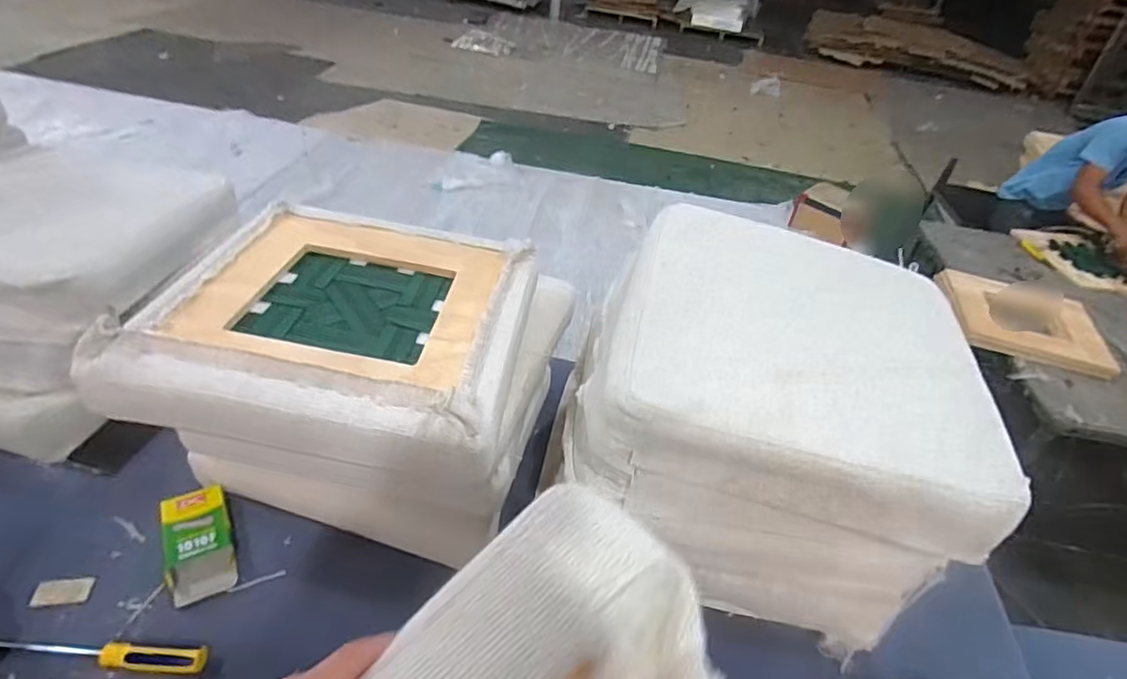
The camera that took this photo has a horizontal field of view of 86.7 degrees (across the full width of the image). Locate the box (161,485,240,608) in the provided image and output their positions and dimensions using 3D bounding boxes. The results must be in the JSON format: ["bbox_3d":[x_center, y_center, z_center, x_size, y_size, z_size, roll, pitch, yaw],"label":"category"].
[{"bbox_3d":[-0.500,0.273,0.818,0.079,0.025,0.157,-13,44,-25],"label":"box"}]

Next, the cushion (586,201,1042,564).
[{"bbox_3d":[0.297,0.002,0.779,0.437,0.101,0.467,15,40,8],"label":"cushion"}]

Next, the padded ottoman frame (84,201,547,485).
[{"bbox_3d":[-0.282,-0.036,0.792,0.454,0.074,0.410,10,39,2],"label":"padded ottoman frame"}]

